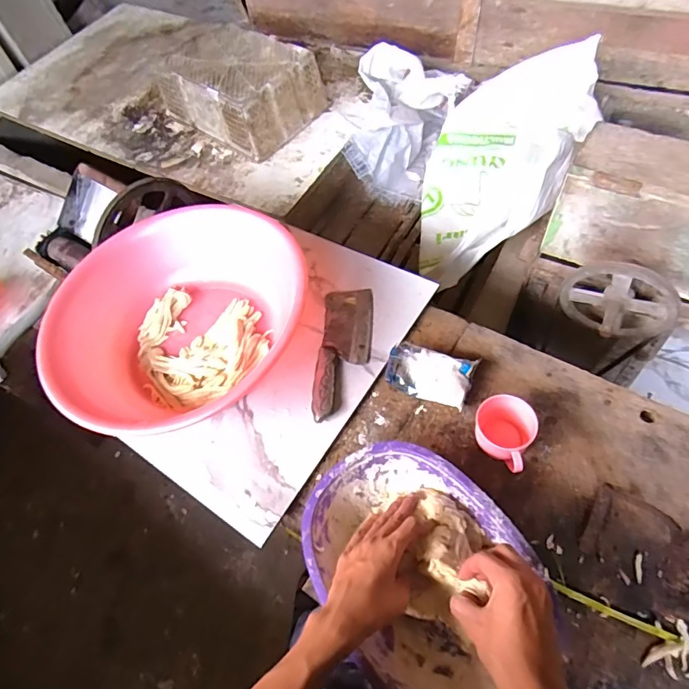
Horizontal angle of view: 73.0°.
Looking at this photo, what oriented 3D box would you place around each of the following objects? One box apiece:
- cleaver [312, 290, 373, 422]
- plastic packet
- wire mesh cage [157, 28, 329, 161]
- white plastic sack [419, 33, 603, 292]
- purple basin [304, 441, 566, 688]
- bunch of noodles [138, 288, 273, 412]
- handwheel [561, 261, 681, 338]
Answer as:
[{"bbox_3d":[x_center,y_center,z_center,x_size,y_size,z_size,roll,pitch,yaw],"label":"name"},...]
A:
[{"bbox_3d":[0.000,0.006,0.749,0.081,0.017,0.244,2,58,6],"label":"cleaver"},{"bbox_3d":[0.127,0.042,0.706,0.129,0.033,0.078,22,62,18],"label":"plastic packet"},{"bbox_3d":[-0.331,-0.823,1.487,0.453,0.191,0.323,36,67,24],"label":"wire mesh cage"},{"bbox_3d":[0.398,-0.512,1.203,0.364,0.241,0.752,25,63,19],"label":"white plastic sack"},{"bbox_3d":[0.086,0.257,0.542,0.208,0.093,0.291,-36,62,-17],"label":"purple basin"},{"bbox_3d":[-0.244,-0.008,0.791,0.206,0.037,0.240,-23,59,-10],"label":"bunch of noodles"},{"bbox_3d":[0.517,-0.059,0.887,0.207,0.170,0.094,21,62,17],"label":"handwheel"}]

